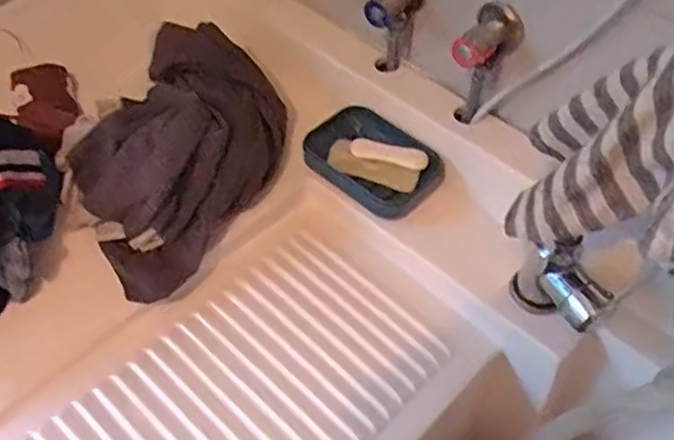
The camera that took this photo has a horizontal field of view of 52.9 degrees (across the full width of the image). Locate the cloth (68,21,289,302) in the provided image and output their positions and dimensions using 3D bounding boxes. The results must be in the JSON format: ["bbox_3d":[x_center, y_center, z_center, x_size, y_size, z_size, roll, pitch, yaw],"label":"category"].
[{"bbox_3d":[-0.149,-0.068,0.639,0.152,0.098,0.249,20,53,13],"label":"cloth"}]

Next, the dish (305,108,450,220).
[{"bbox_3d":[0.037,-0.061,0.685,0.135,0.020,0.086,33,77,13],"label":"dish"}]

